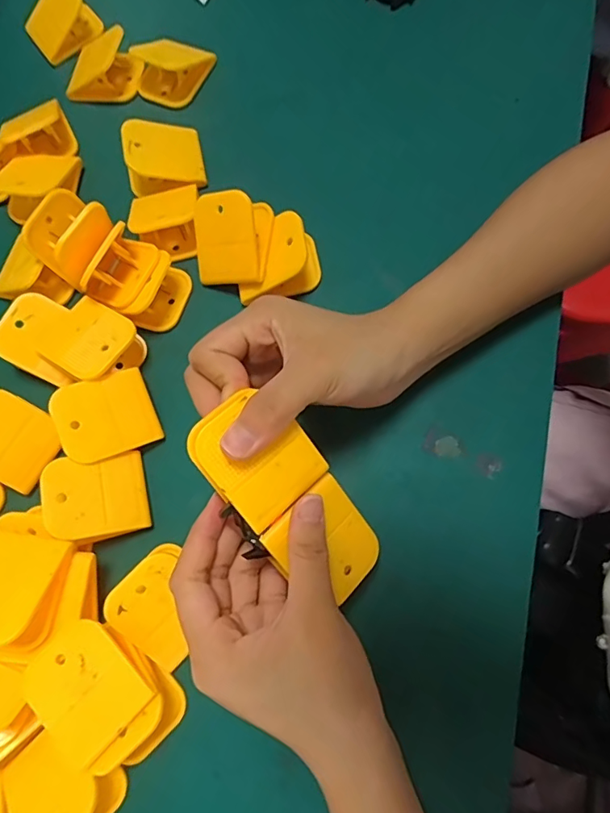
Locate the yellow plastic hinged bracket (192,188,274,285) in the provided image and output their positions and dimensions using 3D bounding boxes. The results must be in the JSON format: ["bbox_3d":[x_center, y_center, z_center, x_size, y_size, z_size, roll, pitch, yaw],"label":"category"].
[{"bbox_3d":[-0.045,-0.110,0.319,0.052,0.031,0.052,8,108,28],"label":"yellow plastic hinged bracket"}]

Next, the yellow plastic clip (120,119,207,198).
[{"bbox_3d":[-0.101,-0.180,0.347,0.053,0.026,0.047,-14,74,0],"label":"yellow plastic clip"}]

